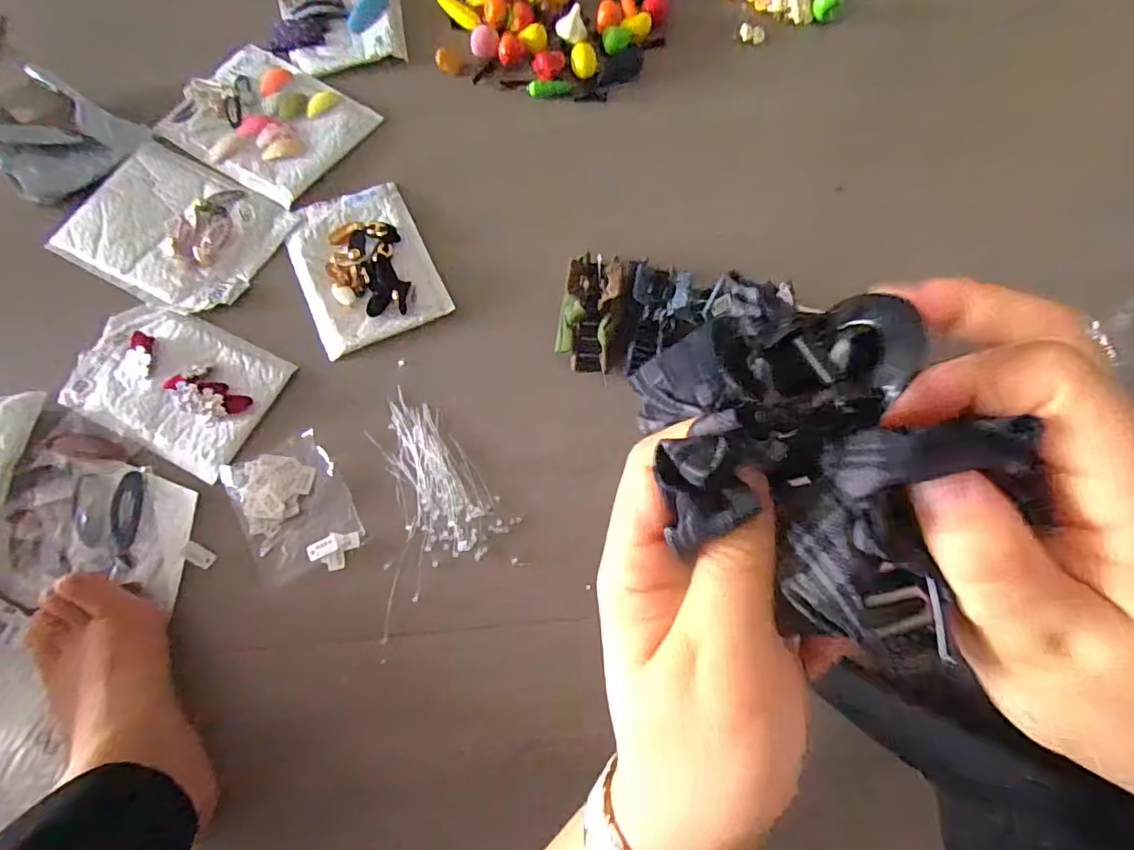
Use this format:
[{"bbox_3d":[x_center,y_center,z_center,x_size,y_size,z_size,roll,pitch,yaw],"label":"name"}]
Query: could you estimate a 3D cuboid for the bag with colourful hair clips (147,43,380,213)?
[{"bbox_3d":[-0.329,-0.335,0.603,0.196,0.015,0.154,33,73,9],"label":"bag with colourful hair clips"}]

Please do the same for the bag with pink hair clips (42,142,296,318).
[{"bbox_3d":[-0.393,-0.195,0.560,0.191,0.010,0.150,28,72,7],"label":"bag with pink hair clips"}]

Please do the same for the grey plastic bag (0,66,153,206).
[{"bbox_3d":[-0.537,-0.307,0.570,0.161,0.032,0.124,37,73,10],"label":"grey plastic bag"}]

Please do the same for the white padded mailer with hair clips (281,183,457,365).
[{"bbox_3d":[-0.201,-0.160,0.550,0.124,0.009,0.173,-24,73,-10],"label":"white padded mailer with hair clips"}]

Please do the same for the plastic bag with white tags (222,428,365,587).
[{"bbox_3d":[-0.228,0.069,0.467,0.083,0.010,0.118,-29,74,-11],"label":"plastic bag with white tags"}]

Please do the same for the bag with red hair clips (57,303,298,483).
[{"bbox_3d":[-0.356,-0.042,0.497,0.179,0.017,0.120,25,72,6],"label":"bag with red hair clips"}]

